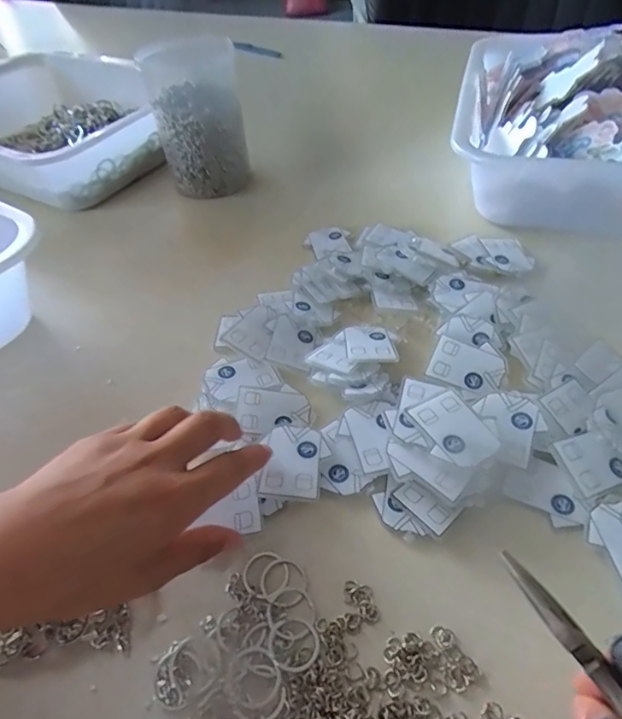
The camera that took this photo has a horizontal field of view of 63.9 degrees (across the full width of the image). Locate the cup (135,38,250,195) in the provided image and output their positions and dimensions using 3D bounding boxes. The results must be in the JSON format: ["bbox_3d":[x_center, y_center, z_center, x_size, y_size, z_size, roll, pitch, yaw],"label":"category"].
[{"bbox_3d":[-0.117,-0.254,0.529,0.093,0.136,0.083,-10,49,-2],"label":"cup"}]

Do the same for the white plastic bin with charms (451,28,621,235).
[{"bbox_3d":[0.281,-0.249,0.508,0.247,0.080,0.304,9,51,15],"label":"white plastic bin with charms"}]

